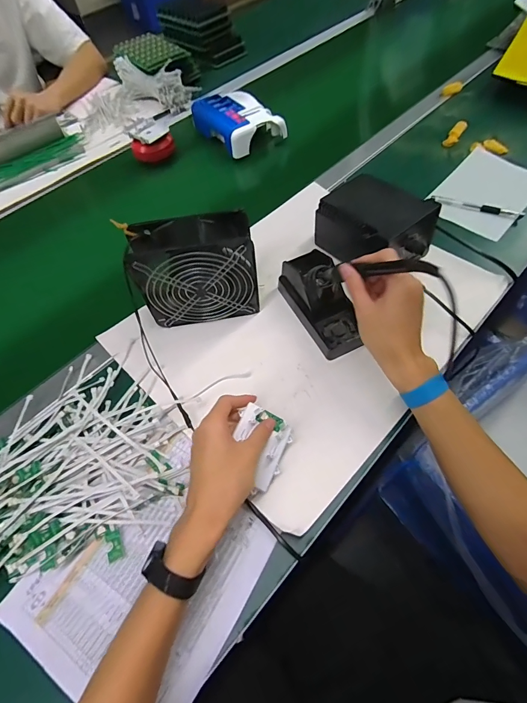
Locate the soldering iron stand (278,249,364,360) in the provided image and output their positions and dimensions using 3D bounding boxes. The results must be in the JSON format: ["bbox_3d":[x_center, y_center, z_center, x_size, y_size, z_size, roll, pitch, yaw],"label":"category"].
[{"bbox_3d":[0.084,-0.072,0.498,0.070,0.077,0.155,-25,60,-12],"label":"soldering iron stand"}]

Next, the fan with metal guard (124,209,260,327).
[{"bbox_3d":[-0.087,-0.103,0.485,0.151,0.157,0.058,-10,58,-3],"label":"fan with metal guard"}]

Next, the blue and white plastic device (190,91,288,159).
[{"bbox_3d":[-0.054,-0.499,0.775,0.128,0.060,0.178,-32,62,-15],"label":"blue and white plastic device"}]

